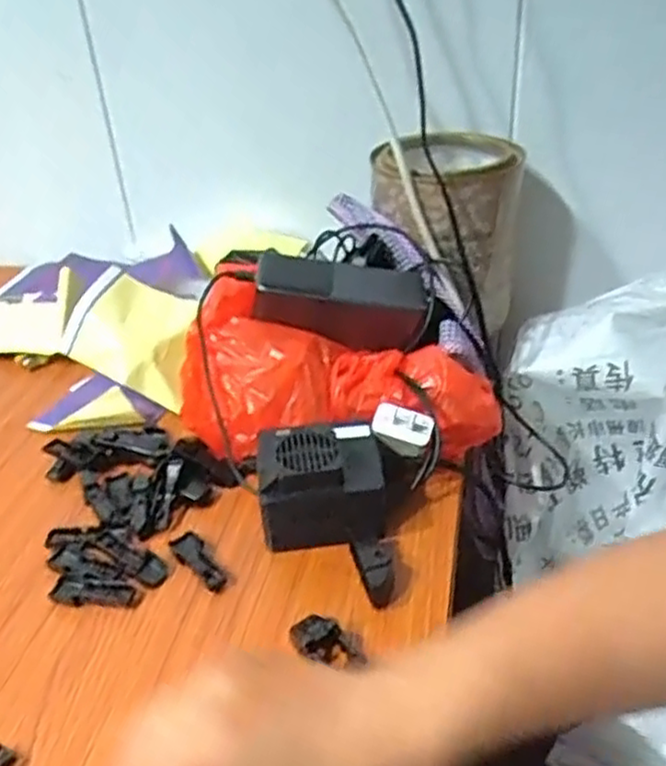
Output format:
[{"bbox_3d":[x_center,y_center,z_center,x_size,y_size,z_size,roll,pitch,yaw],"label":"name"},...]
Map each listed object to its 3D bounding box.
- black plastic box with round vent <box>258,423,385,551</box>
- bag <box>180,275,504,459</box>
[{"bbox_3d":[-0.007,0.059,0.458,0.074,0.059,0.069,-5,34,0],"label":"black plastic box with round vent"},{"bbox_3d":[0.002,0.001,0.507,0.222,0.092,0.120,5,35,15],"label":"bag"}]

